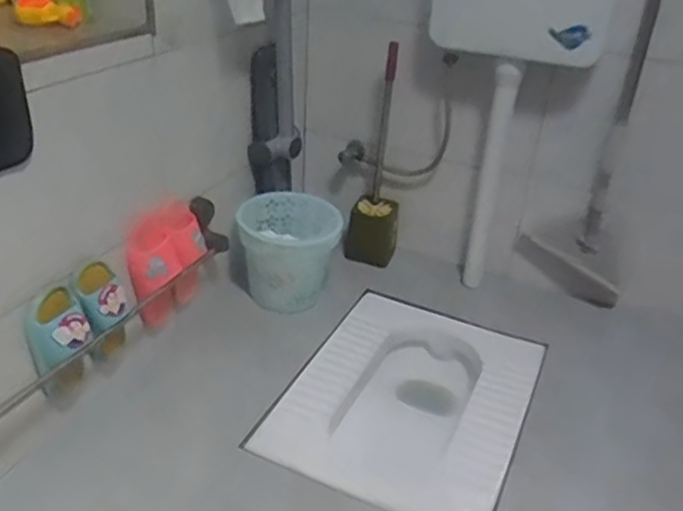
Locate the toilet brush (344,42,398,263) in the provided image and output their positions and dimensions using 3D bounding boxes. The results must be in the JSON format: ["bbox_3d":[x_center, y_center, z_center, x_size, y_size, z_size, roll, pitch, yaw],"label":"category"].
[{"bbox_3d":[0.088,-0.231,1.594,0.129,0.526,0.099,5,30,3],"label":"toilet brush"}]

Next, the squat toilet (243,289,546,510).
[{"bbox_3d":[0.130,0.349,1.327,0.428,0.214,0.547,16,32,20],"label":"squat toilet"}]

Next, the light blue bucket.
[{"bbox_3d":[-0.116,-0.008,1.489,0.221,0.202,0.228,3,30,-2],"label":"light blue bucket"}]

